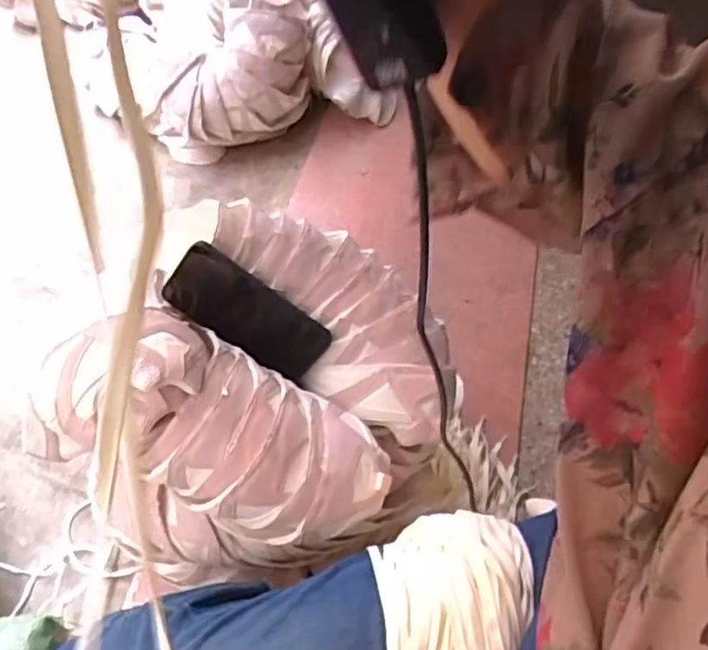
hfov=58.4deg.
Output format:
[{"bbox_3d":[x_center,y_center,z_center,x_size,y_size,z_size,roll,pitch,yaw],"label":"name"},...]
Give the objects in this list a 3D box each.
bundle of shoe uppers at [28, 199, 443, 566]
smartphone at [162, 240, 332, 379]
[{"bbox_3d":[-0.076,0.051,0.617,0.286,0.144,0.357,33,60,18],"label":"bundle of shoe uppers"},{"bbox_3d":[-0.109,-0.009,0.640,0.165,0.083,0.016,39,29,-9],"label":"smartphone"}]

